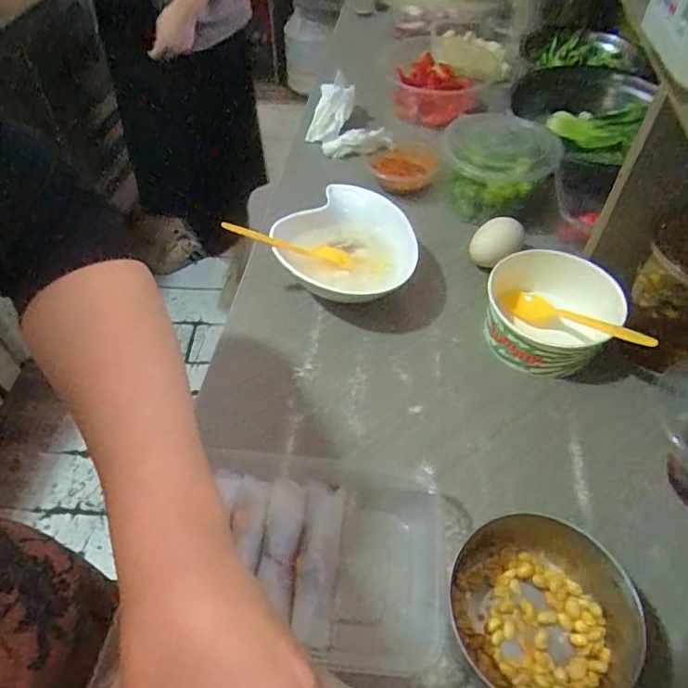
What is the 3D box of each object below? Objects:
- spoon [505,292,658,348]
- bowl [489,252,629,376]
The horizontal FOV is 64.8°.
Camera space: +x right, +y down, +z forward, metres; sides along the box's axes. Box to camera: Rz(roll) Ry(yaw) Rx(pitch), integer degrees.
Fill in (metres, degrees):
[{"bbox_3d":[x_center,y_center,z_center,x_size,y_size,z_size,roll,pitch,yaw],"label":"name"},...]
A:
[{"bbox_3d":[0.179,-0.019,0.424,0.018,0.021,0.125,-33,35,-24],"label":"spoon"},{"bbox_3d":[0.165,-0.024,0.436,0.098,0.050,0.092,0,51,0],"label":"bowl"}]

